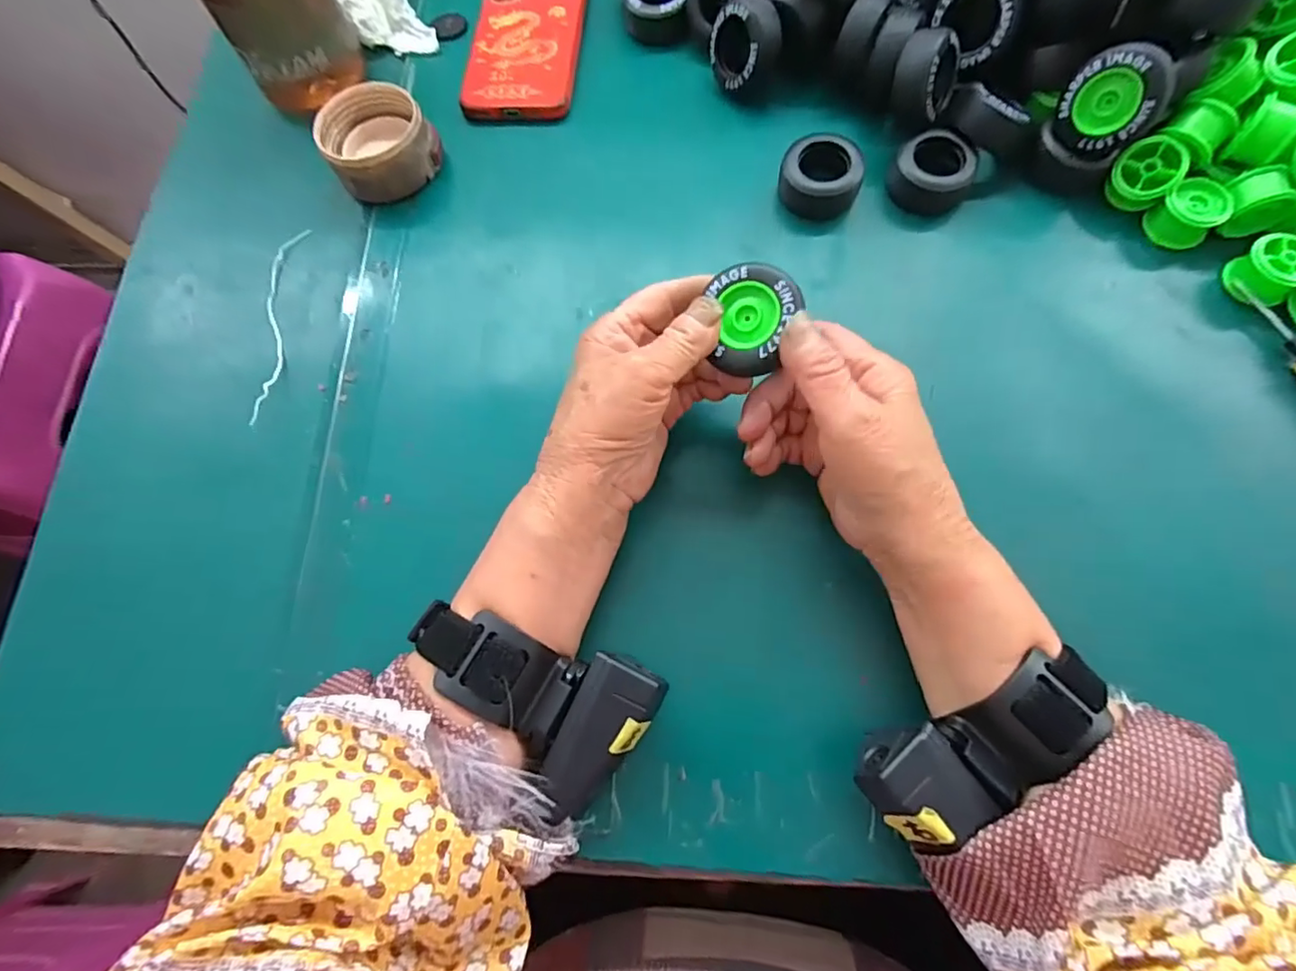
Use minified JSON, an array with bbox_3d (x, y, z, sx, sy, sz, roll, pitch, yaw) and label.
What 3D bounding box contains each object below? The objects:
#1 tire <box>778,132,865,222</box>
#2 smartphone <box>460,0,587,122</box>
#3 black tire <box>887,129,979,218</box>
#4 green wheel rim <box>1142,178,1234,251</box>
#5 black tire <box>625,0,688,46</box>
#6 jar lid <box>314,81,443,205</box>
[{"bbox_3d":[0.106,-0.189,0.351,0.048,0.025,0.044,19,74,8],"label":"tire"},{"bbox_3d":[-0.086,-0.334,0.416,0.076,0.015,0.170,3,72,4],"label":"smartphone"},{"bbox_3d":[0.174,-0.191,0.349,0.043,0.024,0.044,-1,72,2],"label":"black tire"},{"bbox_3d":[0.315,-0.158,0.334,0.029,0.028,0.031,-1,72,2],"label":"green wheel rim"},{"bbox_3d":[0.006,-0.341,0.408,0.044,0.025,0.042,1,72,3],"label":"black tire"},{"bbox_3d":[-0.175,-0.222,0.374,0.067,0.042,0.059,-36,74,-9],"label":"jar lid"}]

